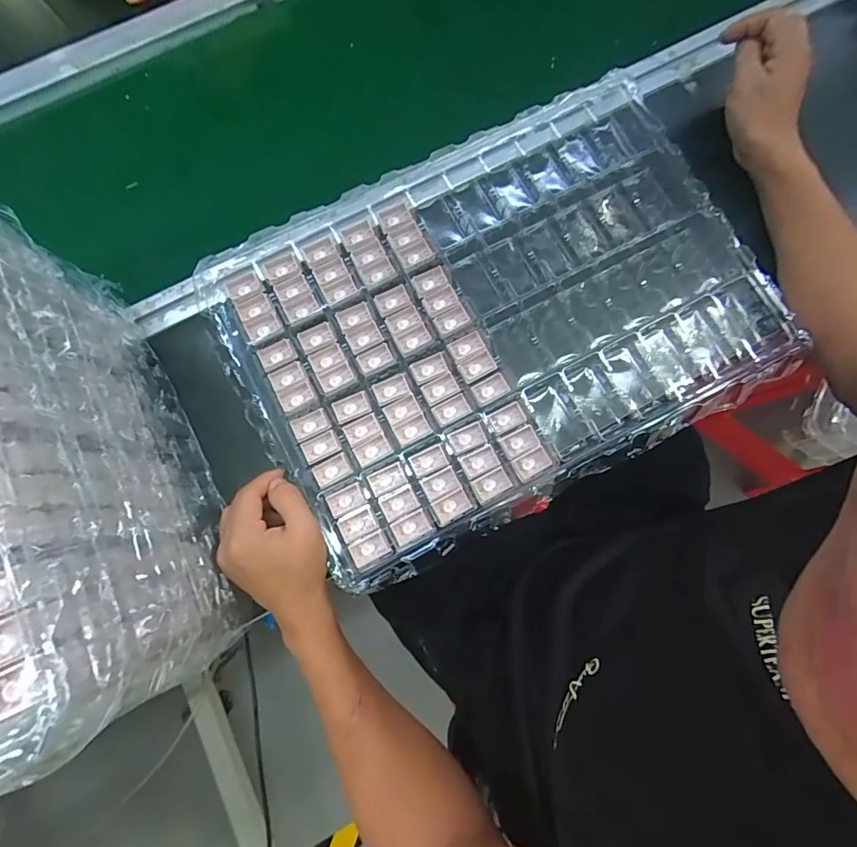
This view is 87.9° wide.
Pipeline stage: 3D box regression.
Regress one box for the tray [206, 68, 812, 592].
[{"bbox_3d":[0.070,-0.112,0.440,0.490,0.036,0.348,-27,79,-4],"label":"tray"}]

